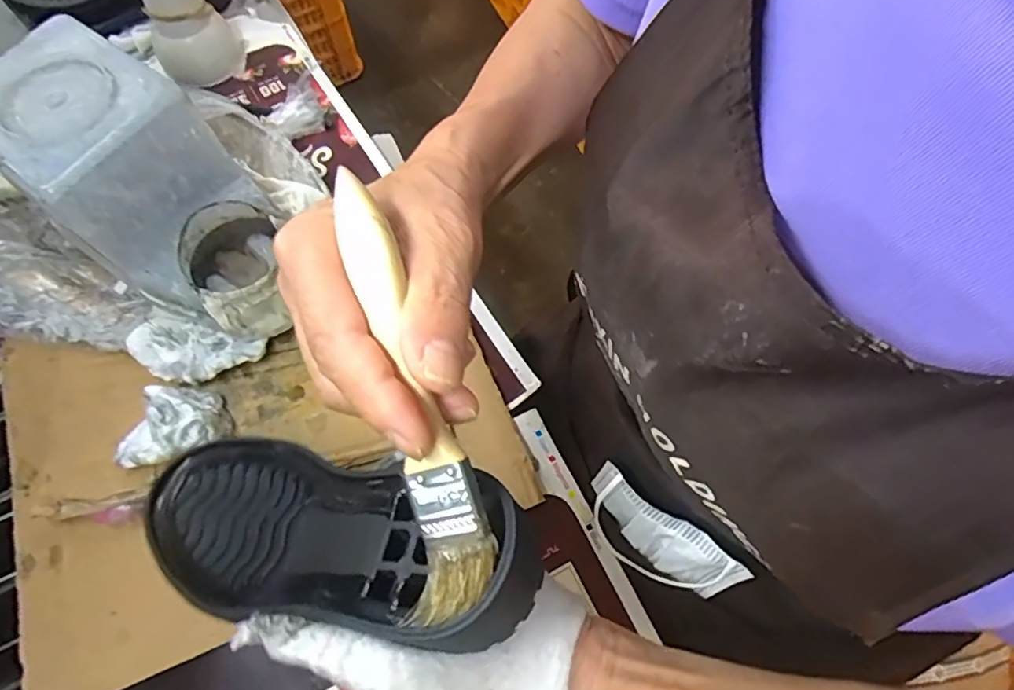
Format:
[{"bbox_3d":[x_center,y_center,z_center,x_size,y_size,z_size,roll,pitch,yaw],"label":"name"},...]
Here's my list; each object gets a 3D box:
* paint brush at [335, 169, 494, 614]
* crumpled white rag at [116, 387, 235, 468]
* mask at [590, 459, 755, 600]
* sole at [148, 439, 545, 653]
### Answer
[{"bbox_3d":[-0.033,0.016,0.177,0.028,0.018,0.139,-17,89,-7],"label":"paint brush"},{"bbox_3d":[-0.212,0.053,0.356,0.063,0.042,0.050,-32,72,-12],"label":"crumpled white rag"},{"bbox_3d":[0.082,0.114,0.331,0.090,0.072,0.031,37,73,13],"label":"mask"},{"bbox_3d":[-0.081,0.080,0.240,0.208,0.036,0.068,-2,64,35],"label":"sole"}]

